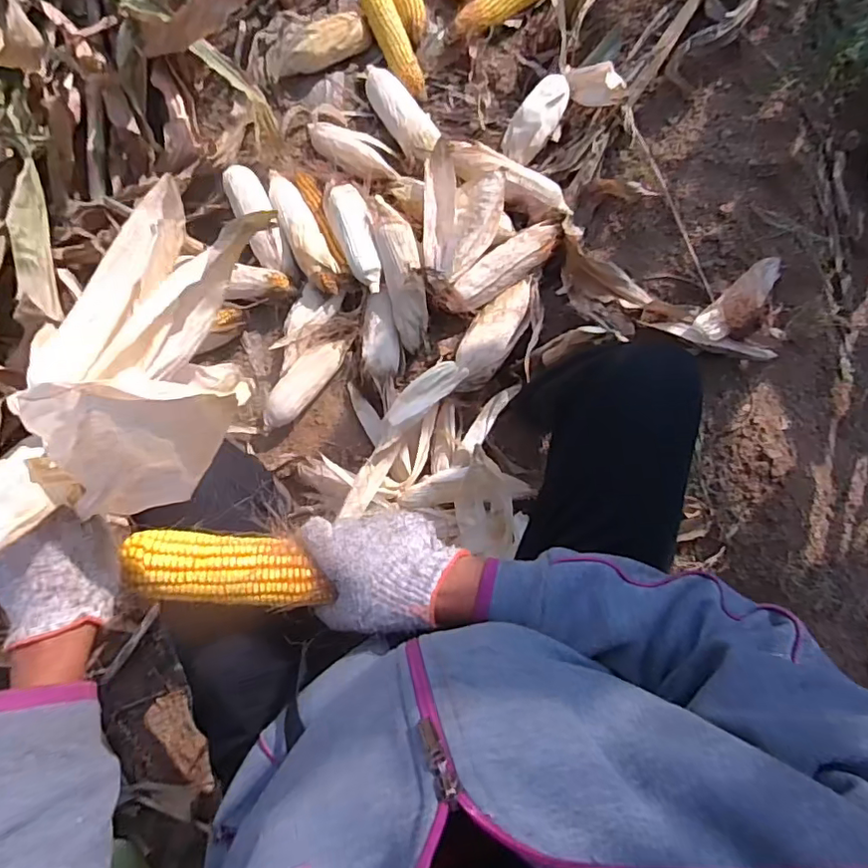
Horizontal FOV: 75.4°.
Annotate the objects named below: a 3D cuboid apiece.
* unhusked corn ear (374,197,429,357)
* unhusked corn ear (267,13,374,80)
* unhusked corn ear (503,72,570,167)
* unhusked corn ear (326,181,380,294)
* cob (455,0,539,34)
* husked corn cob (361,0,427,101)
[{"bbox_3d":[-0.050,-0.262,0.921,0.061,0.056,0.250,-14,102,-6],"label":"unhusked corn ear"},{"bbox_3d":[-0.214,-0.715,1.027,0.200,0.051,0.084,-18,85,-9],"label":"unhusked corn ear"},{"bbox_3d":[0.191,-0.580,1.027,0.075,0.051,0.178,35,80,-2],"label":"unhusked corn ear"},{"bbox_3d":[-0.130,-0.332,0.933,0.061,0.045,0.205,-18,86,-9],"label":"unhusked corn ear"},{"bbox_3d":[0.118,-0.785,1.024,0.175,0.058,0.062,-28,85,4],"label":"cob"},{"bbox_3d":[-0.070,-0.718,1.036,0.057,0.047,0.223,-24,86,-10],"label":"husked corn cob"}]

